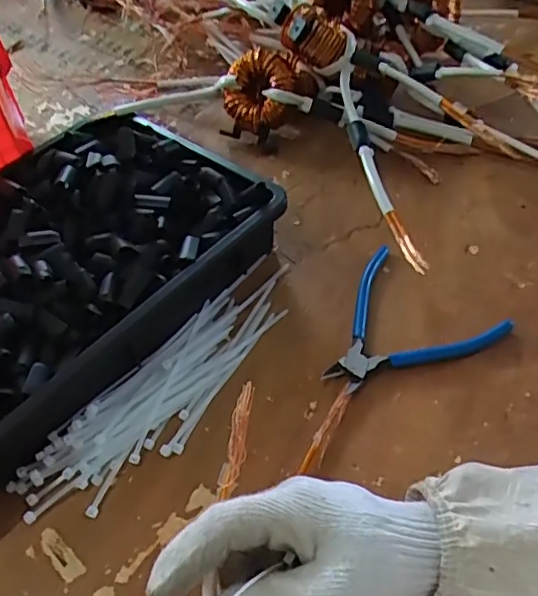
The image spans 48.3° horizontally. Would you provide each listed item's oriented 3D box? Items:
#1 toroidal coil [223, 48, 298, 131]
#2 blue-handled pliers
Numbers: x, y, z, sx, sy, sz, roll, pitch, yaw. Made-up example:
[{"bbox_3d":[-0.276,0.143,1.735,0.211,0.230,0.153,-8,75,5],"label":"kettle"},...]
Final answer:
[{"bbox_3d":[-0.007,-0.216,0.626,0.068,0.076,0.036,19,18,11],"label":"toroidal coil"},{"bbox_3d":[0.101,0.029,0.470,0.121,0.016,0.130,34,61,29],"label":"blue-handled pliers"}]

